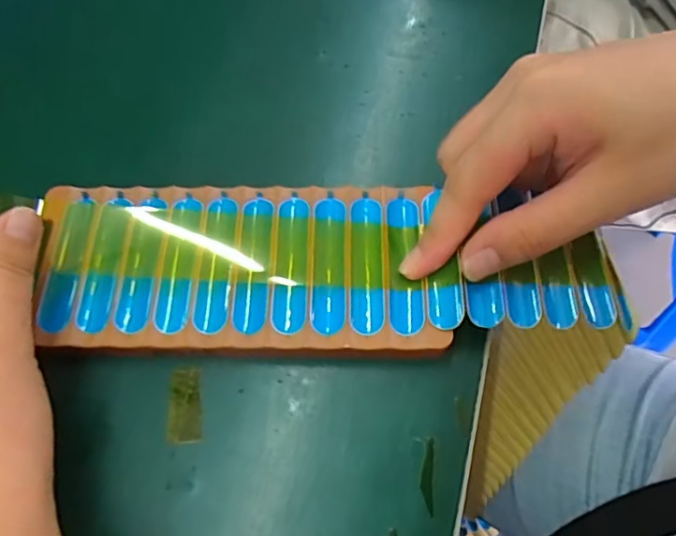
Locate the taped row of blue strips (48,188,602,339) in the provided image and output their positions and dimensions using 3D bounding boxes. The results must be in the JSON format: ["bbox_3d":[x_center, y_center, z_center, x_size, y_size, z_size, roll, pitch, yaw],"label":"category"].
[{"bbox_3d":[-0.004,-0.004,0.226,0.225,0.014,0.065,3,65,2],"label":"taped row of blue strips"}]

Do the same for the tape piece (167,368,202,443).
[{"bbox_3d":[-0.061,0.054,0.218,0.013,0.004,0.029,-4,64,-1],"label":"tape piece"}]

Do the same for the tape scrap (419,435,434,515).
[{"bbox_3d":[0.033,0.077,0.205,0.005,0.004,0.027,4,64,3],"label":"tape scrap"}]

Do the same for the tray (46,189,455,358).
[{"bbox_3d":[-0.037,-0.003,0.226,0.168,0.015,0.073,3,65,1],"label":"tray"}]

